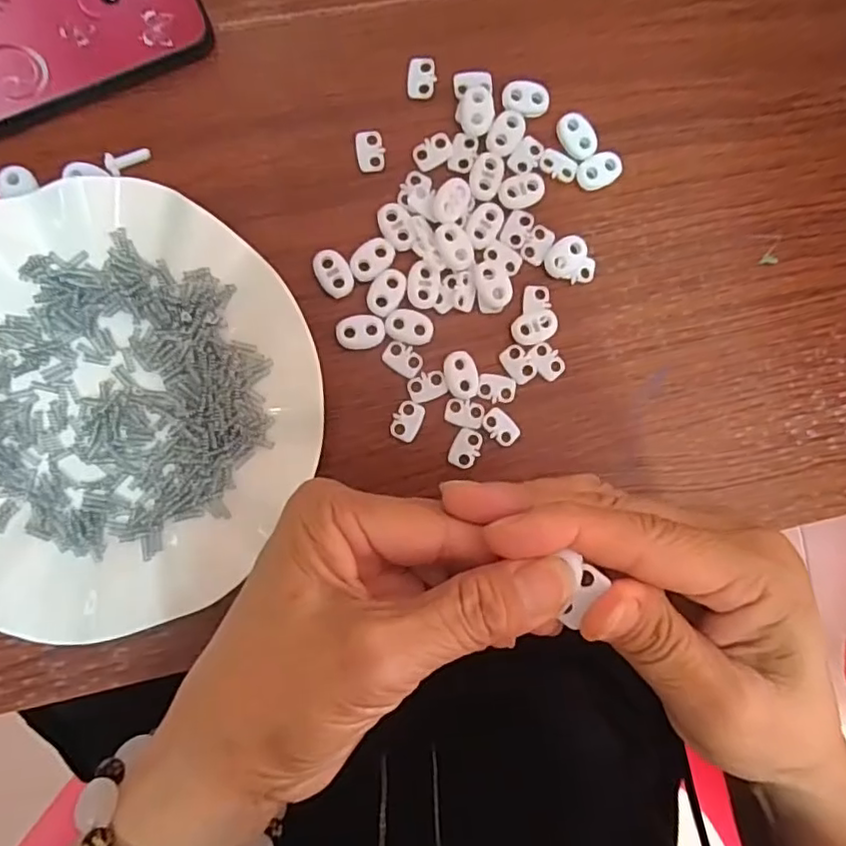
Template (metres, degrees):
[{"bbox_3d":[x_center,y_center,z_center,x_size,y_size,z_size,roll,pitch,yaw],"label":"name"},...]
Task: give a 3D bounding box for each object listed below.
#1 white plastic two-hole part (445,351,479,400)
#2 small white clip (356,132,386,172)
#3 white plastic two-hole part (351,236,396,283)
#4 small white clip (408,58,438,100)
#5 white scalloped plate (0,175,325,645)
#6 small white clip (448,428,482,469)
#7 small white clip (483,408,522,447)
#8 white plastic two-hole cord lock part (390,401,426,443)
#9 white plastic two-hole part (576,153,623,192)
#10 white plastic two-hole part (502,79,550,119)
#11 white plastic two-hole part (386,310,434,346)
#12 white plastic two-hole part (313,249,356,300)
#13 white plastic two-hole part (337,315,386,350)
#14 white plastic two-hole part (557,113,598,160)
[{"bbox_3d":[0.019,-0.023,0.295,0.015,0.004,0.022,-9,91,-6],"label":"white plastic two-hole part"},{"bbox_3d":[-0.025,-0.129,0.292,0.013,0.004,0.019,-9,91,-6],"label":"small white clip"},{"bbox_3d":[-0.024,-0.077,0.289,0.023,0.004,0.015,-37,94,-4],"label":"white plastic two-hole part"},{"bbox_3d":[0.000,-0.164,0.294,0.013,0.004,0.019,3,90,-6],"label":"small white clip"},{"bbox_3d":[-0.140,-0.007,0.270,0.178,0.023,0.181,0,90,-6],"label":"white scalloped plate"},{"bbox_3d":[0.021,0.012,0.295,0.014,0.004,0.019,27,88,-5],"label":"small white clip"},{"bbox_3d":[0.038,0.002,0.297,0.013,0.004,0.020,-42,94,-4],"label":"small white clip"},{"bbox_3d":[-0.007,-0.001,0.293,0.013,0.004,0.019,21,88,-5],"label":"white plastic two-hole cord lock part"},{"bbox_3d":[0.086,-0.123,0.302,0.022,0.005,0.016,-22,92,-5],"label":"white plastic two-hole part"},{"bbox_3d":[0.050,-0.156,0.297,0.023,0.004,0.017,11,89,-6],"label":"white plastic two-hole part"},{"bbox_3d":[-0.006,-0.046,0.291,0.023,0.004,0.015,13,89,-6],"label":"white plastic two-hole part"},{"bbox_3d":[-0.042,-0.070,0.288,0.015,0.004,0.023,-26,93,-5],"label":"white plastic two-hole part"},{"bbox_3d":[-0.029,-0.043,0.289,0.022,0.004,0.016,-6,91,-6],"label":"white plastic two-hole part"},{"bbox_3d":[0.075,-0.139,0.300,0.015,0.005,0.022,-35,93,-5],"label":"white plastic two-hole part"}]

